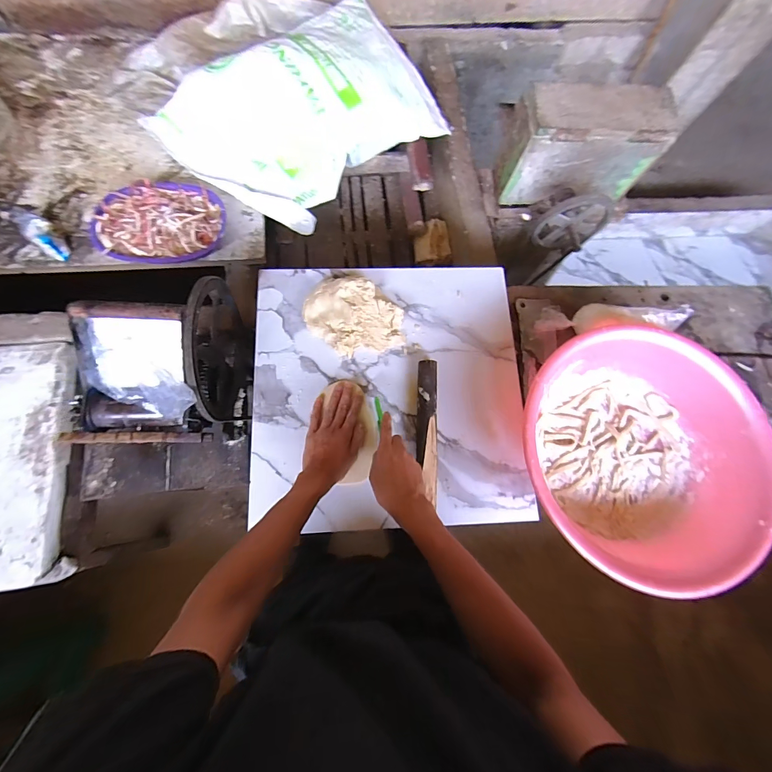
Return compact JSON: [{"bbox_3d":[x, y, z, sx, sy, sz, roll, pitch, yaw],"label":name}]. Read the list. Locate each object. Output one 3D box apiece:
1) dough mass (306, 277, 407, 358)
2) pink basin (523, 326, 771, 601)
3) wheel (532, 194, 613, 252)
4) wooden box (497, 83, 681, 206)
[{"bbox_3d":[-0.059,-0.129,0.700,0.188,0.043,0.142,41,75,5],"label":"dough mass"},{"bbox_3d":[0.432,0.113,0.644,0.407,0.156,0.388,2,75,-6],"label":"pink basin"},{"bbox_3d":[0.504,-0.430,1.003,0.198,0.192,0.079,3,69,-38],"label":"wheel"},{"bbox_3d":[0.483,-0.601,0.938,0.349,0.222,0.146,-7,76,-8],"label":"wooden box"}]

